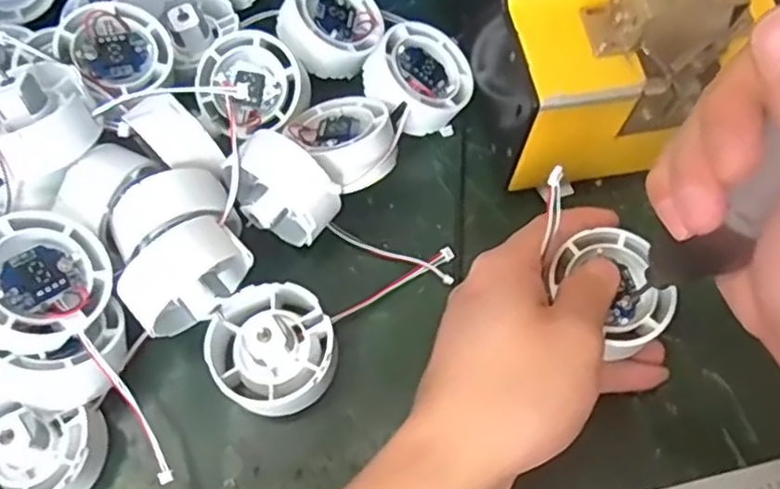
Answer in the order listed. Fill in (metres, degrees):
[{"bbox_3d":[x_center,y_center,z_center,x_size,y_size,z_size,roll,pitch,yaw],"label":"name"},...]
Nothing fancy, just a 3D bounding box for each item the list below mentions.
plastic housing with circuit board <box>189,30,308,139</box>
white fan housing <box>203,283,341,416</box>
[{"bbox_3d":[-0.071,-0.081,0.350,0.053,0.020,0.053,0,89,1],"label":"plastic housing with circuit board"},{"bbox_3d":[-0.050,0.046,0.297,0.053,0.035,0.055,0,65,-1],"label":"white fan housing"}]

